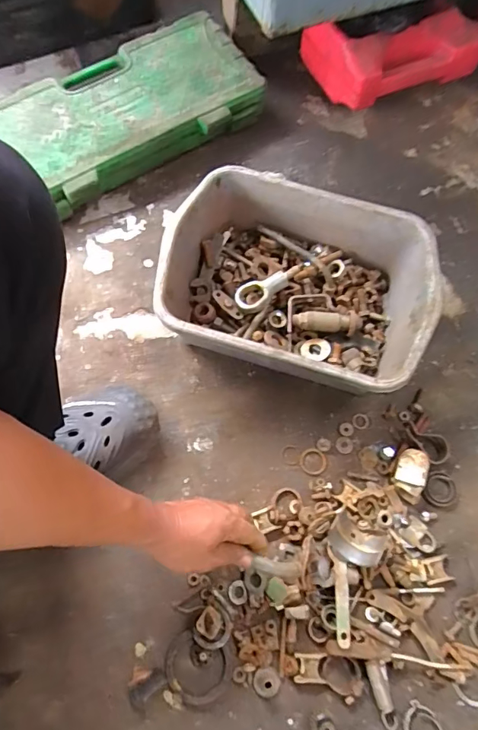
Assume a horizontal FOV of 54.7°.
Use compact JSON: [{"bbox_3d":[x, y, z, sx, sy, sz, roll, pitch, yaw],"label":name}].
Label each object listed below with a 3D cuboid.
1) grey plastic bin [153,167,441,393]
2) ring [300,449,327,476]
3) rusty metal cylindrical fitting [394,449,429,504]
[{"bbox_3d":[0.076,-0.103,0.635,0.343,0.119,0.252,18,68,4],"label":"grey plastic bin"},{"bbox_3d":[0.100,0.129,0.614,0.036,0.004,0.035,1,68,-3],"label":"ring"},{"bbox_3d":[0.219,0.141,0.591,0.034,0.033,0.061,14,68,3],"label":"rusty metal cylindrical fitting"}]

